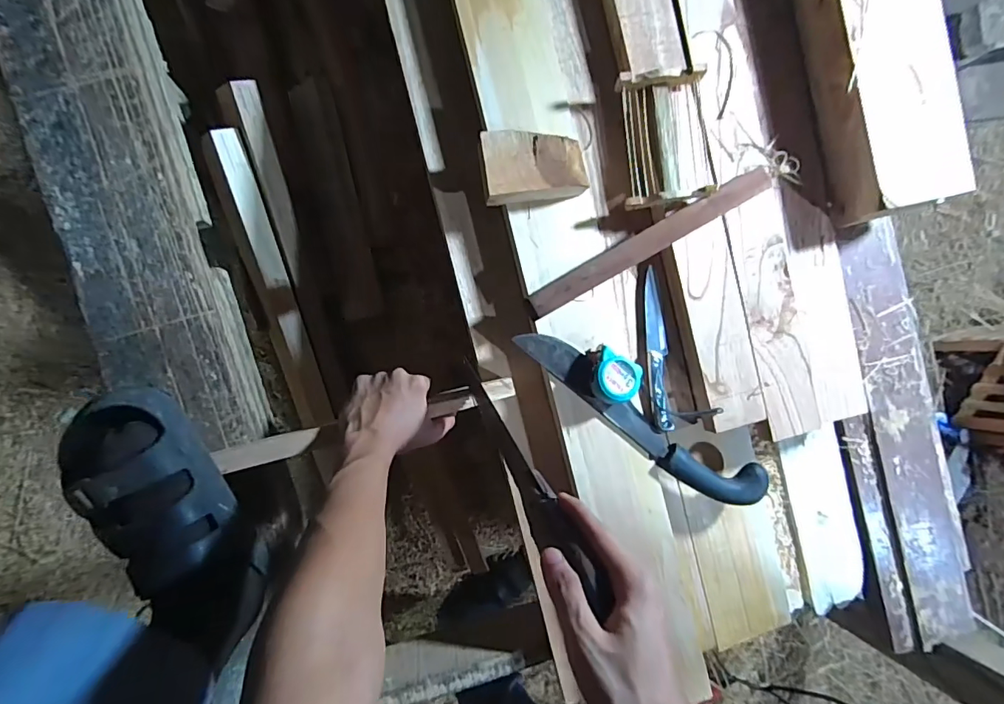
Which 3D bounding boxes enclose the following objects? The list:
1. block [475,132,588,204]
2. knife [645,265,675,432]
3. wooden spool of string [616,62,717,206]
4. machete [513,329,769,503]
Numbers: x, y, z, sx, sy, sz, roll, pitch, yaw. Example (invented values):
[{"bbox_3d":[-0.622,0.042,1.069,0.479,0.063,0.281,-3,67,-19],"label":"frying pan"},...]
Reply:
[{"bbox_3d":[0.034,-0.211,0.562,0.120,0.048,0.072,-8,90,-9],"label":"block"},{"bbox_3d":[0.195,-0.002,0.600,0.026,0.014,0.197,-5,90,-9],"label":"knife"},{"bbox_3d":[0.195,-0.249,0.568,0.108,0.048,0.153,-7,94,3],"label":"wooden spool of string"},{"bbox_3d":[0.170,0.087,0.590,0.352,0.043,0.062,32,84,-7],"label":"machete"}]

